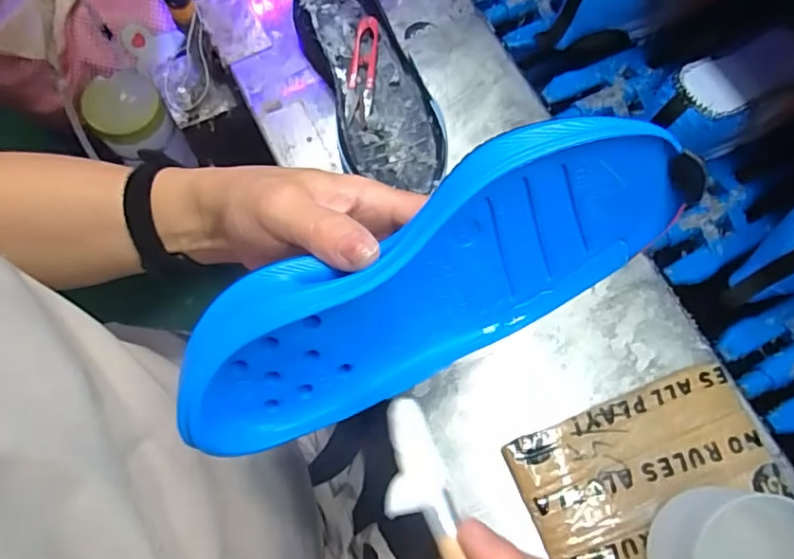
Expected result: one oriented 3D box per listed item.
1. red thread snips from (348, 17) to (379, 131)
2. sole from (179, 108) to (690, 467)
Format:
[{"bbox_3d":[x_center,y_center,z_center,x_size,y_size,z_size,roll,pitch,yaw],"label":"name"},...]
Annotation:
[{"bbox_3d":[-0.032,-0.184,0.492,0.022,0.010,0.107,4,72,2],"label":"red thread snips"},{"bbox_3d":[0.016,0.008,0.264,0.234,0.095,0.030,-31,36,1],"label":"sole"}]

